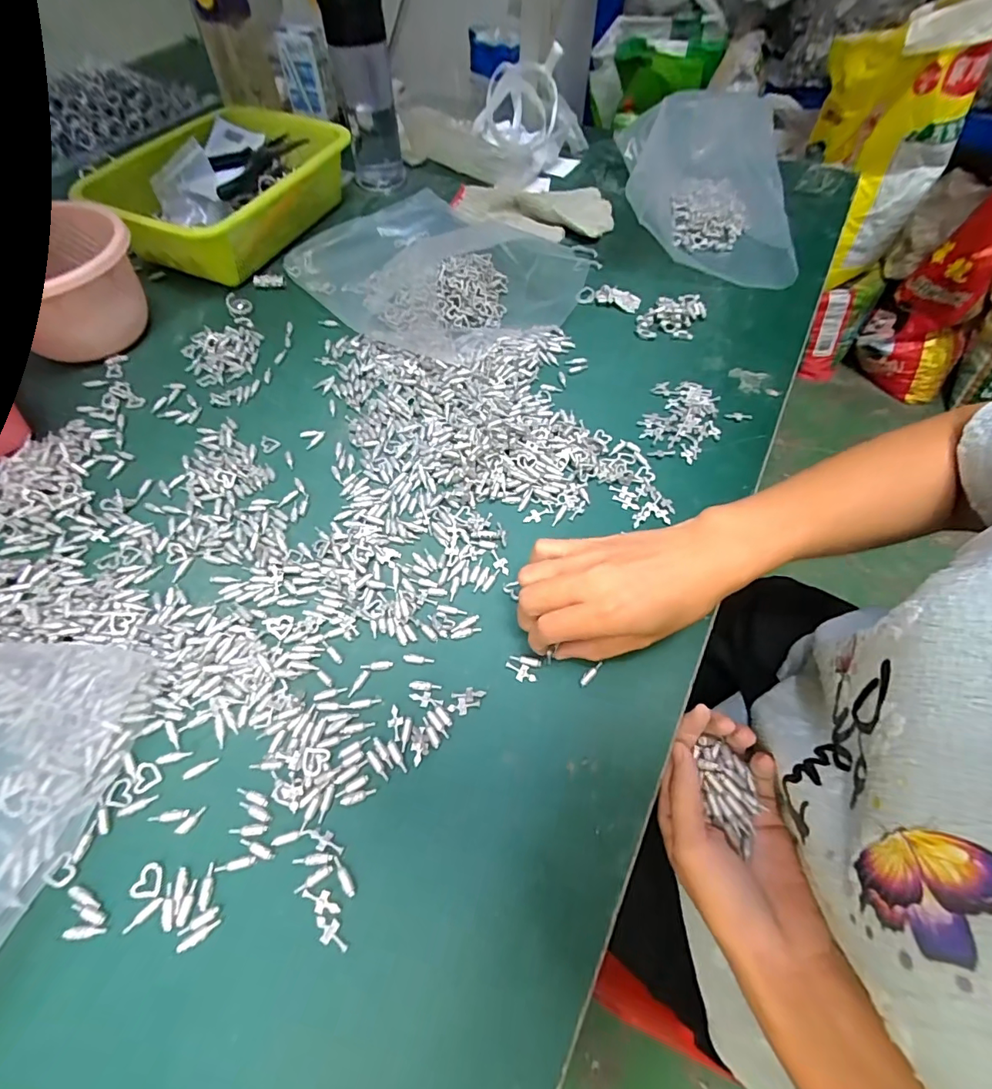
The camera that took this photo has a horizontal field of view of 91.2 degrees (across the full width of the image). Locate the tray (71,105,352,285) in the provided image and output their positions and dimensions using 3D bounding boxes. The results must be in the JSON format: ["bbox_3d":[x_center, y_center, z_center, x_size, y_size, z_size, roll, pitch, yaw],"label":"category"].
[{"bbox_3d":[-0.324,-0.422,0.577,0.196,0.082,0.281,17,60,11],"label":"tray"}]

